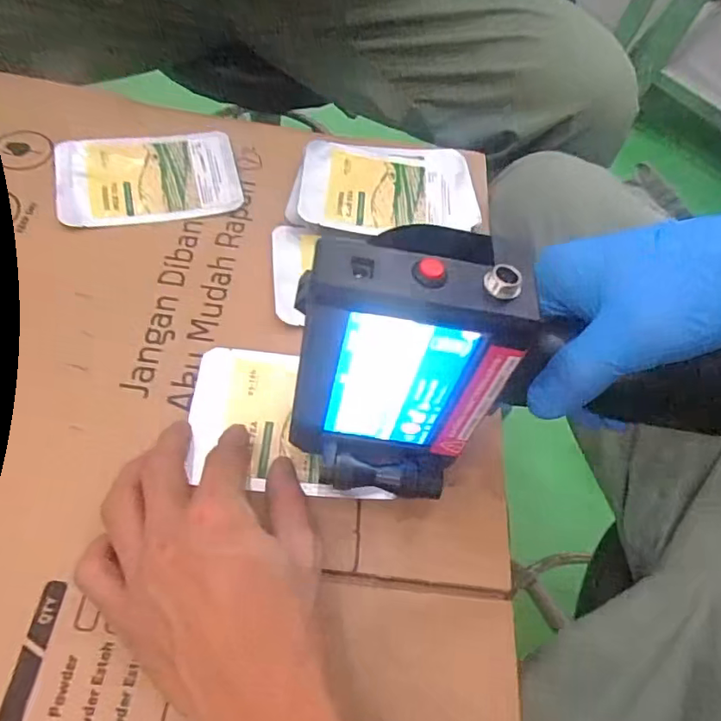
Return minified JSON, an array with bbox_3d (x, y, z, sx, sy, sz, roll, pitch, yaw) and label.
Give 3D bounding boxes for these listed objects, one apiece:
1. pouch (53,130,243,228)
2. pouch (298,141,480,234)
[{"bbox_3d":[-0.161,-0.143,0.420,0.128,0.015,0.090,-11,64,-16],"label":"pouch"},{"bbox_3d":[0.022,-0.136,0.427,0.135,0.020,0.090,0,61,-10],"label":"pouch"}]

